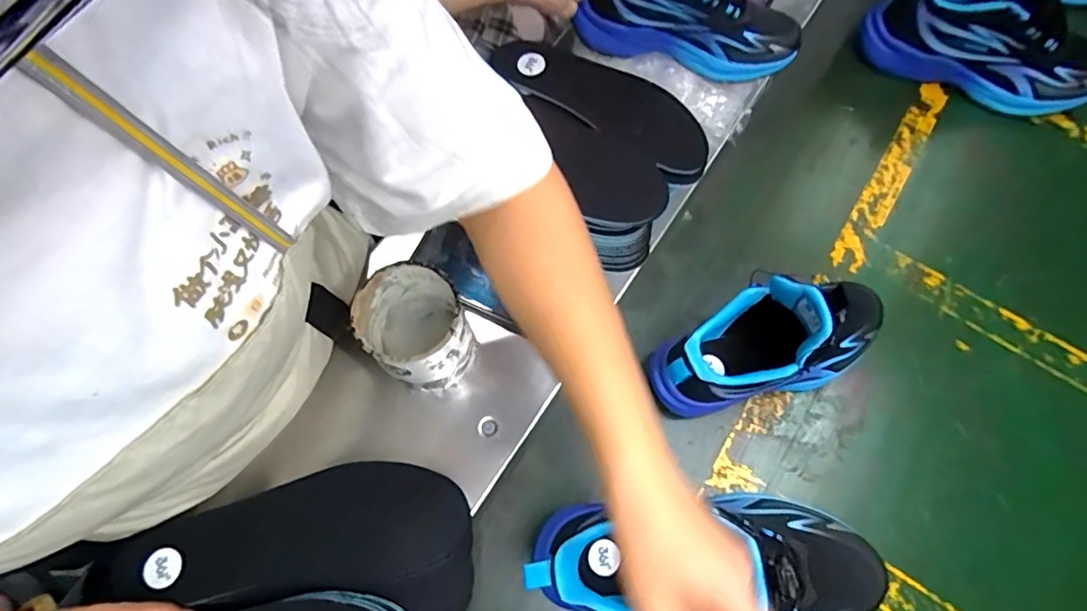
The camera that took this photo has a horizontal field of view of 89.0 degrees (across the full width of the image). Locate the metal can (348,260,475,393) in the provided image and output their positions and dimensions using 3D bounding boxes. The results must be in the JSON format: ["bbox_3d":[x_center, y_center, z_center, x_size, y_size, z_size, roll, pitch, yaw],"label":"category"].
[{"bbox_3d":[-0.105,0.022,0.464,0.078,0.102,0.079,0,68,0],"label":"metal can"}]

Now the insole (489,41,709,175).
[{"bbox_3d":[0.060,-0.199,0.530,0.217,0.020,0.088,32,72,12],"label":"insole"}]

